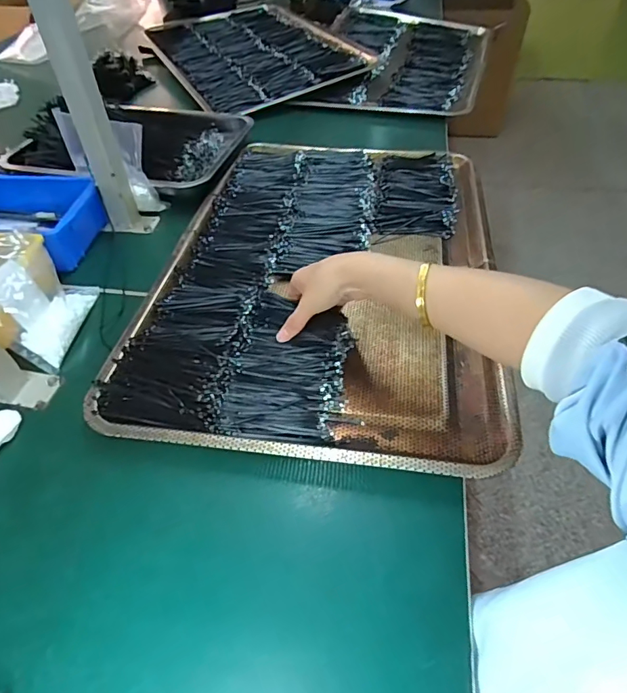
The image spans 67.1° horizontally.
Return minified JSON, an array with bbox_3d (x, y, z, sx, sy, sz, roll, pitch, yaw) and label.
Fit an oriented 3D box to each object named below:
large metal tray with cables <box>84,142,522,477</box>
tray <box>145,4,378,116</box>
[{"bbox_3d":[0.021,-0.115,0.591,0.383,0.033,0.575,4,49,8],"label":"large metal tray with cables"},{"bbox_3d":[-0.162,-0.698,1.112,0.368,0.035,0.575,-24,51,-19],"label":"tray"}]

